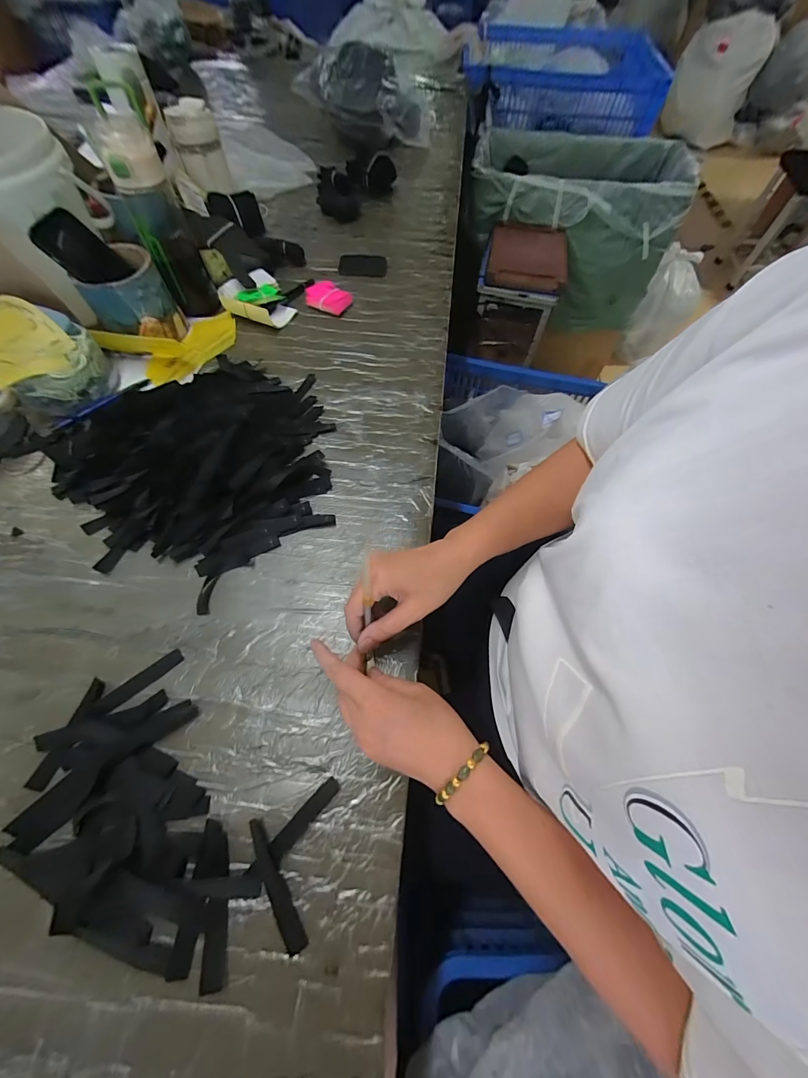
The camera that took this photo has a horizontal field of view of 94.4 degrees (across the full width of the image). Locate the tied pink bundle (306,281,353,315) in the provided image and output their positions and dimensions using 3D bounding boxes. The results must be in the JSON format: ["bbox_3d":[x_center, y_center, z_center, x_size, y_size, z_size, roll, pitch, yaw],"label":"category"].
[{"bbox_3d":[-0.131,-0.417,0.645,0.079,0.017,0.053,28,65,13],"label":"tied pink bundle"}]

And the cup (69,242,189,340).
[{"bbox_3d":[-0.392,-0.349,0.553,0.089,0.099,0.100,19,63,8],"label":"cup"}]

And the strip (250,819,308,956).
[{"bbox_3d":[-0.101,0.268,0.292,0.013,0.004,0.090,-29,66,-16],"label":"strip"}]

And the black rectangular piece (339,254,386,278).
[{"bbox_3d":[-0.078,-0.519,0.710,0.088,0.006,0.074,-1,62,-2],"label":"black rectangular piece"}]

